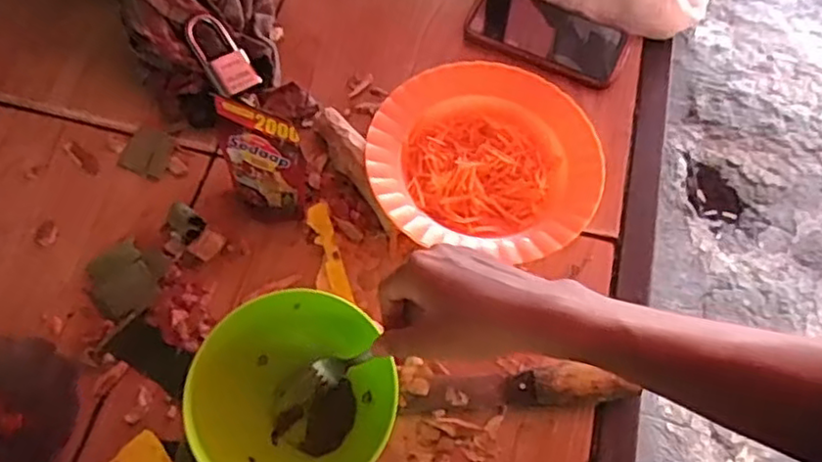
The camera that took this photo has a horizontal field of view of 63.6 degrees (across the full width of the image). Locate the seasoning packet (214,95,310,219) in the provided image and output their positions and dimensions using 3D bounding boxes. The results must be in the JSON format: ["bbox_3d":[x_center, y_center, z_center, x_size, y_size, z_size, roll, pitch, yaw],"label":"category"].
[{"bbox_3d":[-0.129,-0.059,0.589,0.080,0.117,0.015,14,38,15],"label":"seasoning packet"}]

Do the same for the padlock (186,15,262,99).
[{"bbox_3d":[-0.192,-0.179,0.672,0.044,0.016,0.087,-35,89,-24],"label":"padlock"}]

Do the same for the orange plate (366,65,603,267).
[{"bbox_3d":[0.071,-0.070,0.631,0.214,0.037,0.202,0,63,0],"label":"orange plate"}]

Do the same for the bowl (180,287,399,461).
[{"bbox_3d":[-0.094,0.126,0.507,0.156,0.069,0.149,1,64,-3],"label":"bowl"}]

